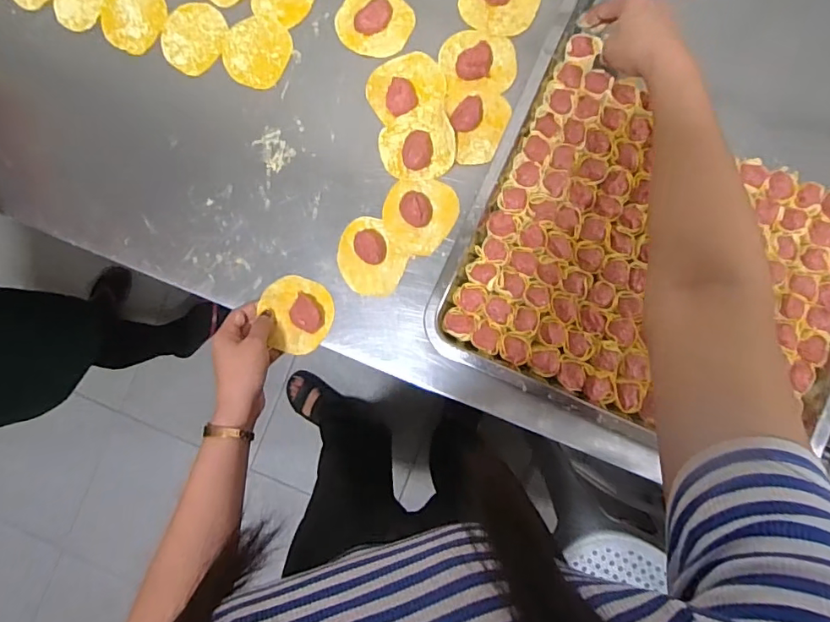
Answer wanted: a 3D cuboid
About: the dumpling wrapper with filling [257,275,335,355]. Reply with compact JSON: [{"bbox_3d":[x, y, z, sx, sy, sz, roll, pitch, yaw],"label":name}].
[{"bbox_3d":[-0.130,0.004,0.568,0.077,0.024,0.081,0,87,4],"label":"dumpling wrapper with filling"}]

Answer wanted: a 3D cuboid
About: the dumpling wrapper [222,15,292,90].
[{"bbox_3d":[-0.184,-0.302,0.602,0.079,0.004,0.080,0,87,4],"label":"dumpling wrapper"}]

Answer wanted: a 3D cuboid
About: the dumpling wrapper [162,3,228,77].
[{"bbox_3d":[-0.261,-0.321,0.610,0.075,0.004,0.082,0,87,4],"label":"dumpling wrapper"}]

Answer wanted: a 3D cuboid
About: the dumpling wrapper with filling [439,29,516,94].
[{"bbox_3d":[0.070,-0.277,0.577,0.084,0.015,0.067,9,88,4],"label":"dumpling wrapper with filling"}]

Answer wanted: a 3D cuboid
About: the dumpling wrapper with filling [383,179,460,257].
[{"bbox_3d":[0.003,-0.110,0.570,0.080,0.025,0.082,0,87,4],"label":"dumpling wrapper with filling"}]

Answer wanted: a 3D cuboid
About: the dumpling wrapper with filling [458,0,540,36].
[{"bbox_3d":[0.094,-0.344,0.579,0.087,0.016,0.067,-3,87,4],"label":"dumpling wrapper with filling"}]

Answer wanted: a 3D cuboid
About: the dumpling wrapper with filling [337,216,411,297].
[{"bbox_3d":[-0.051,-0.059,0.573,0.069,0.020,0.086,-38,86,2],"label":"dumpling wrapper with filling"}]

